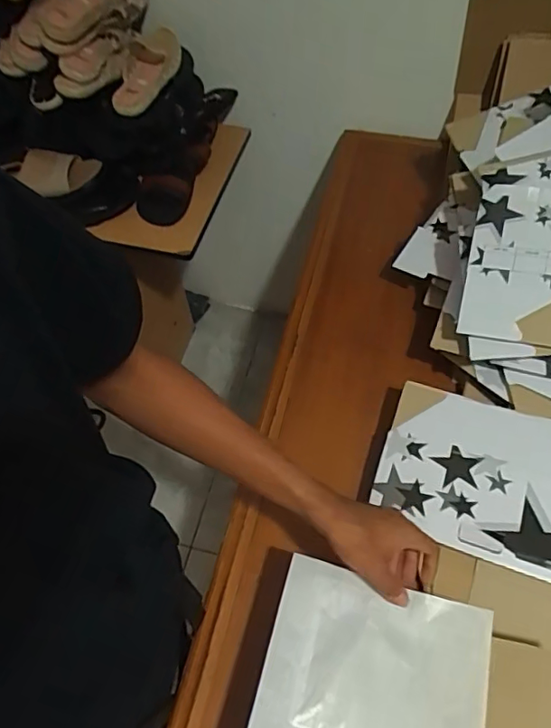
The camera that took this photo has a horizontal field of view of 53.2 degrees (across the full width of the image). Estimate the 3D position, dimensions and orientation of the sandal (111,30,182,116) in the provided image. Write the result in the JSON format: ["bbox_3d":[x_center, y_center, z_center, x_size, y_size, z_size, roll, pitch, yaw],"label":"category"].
[{"bbox_3d":[-0.232,-0.529,0.990,0.082,0.066,0.206,23,75,16],"label":"sandal"}]

